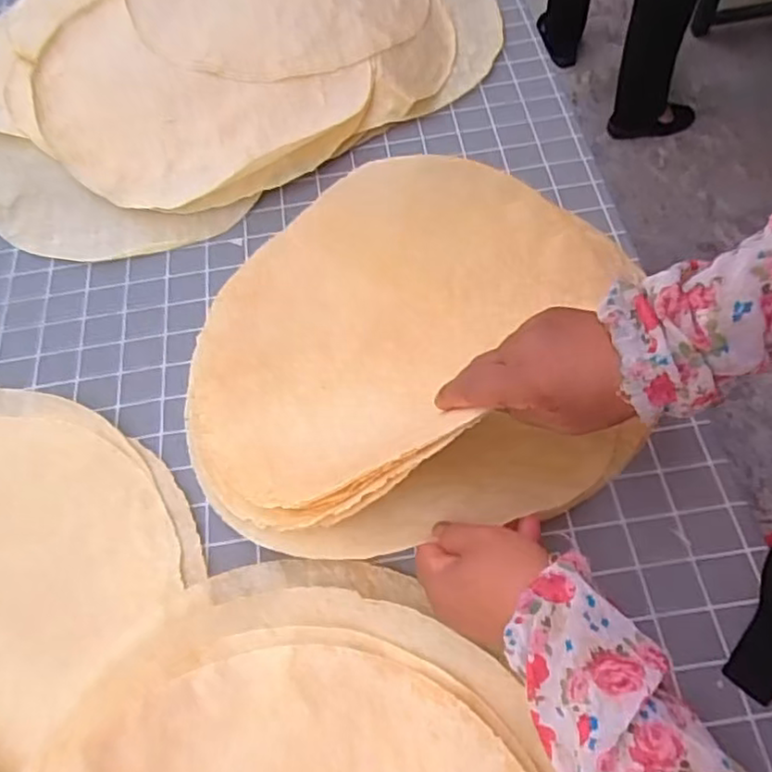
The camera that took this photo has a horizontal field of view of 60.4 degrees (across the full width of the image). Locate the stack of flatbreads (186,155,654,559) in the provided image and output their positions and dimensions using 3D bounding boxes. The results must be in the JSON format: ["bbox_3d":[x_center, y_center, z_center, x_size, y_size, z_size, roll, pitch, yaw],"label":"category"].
[{"bbox_3d":[0.009,-0.028,0.533,0.351,0.085,0.339,3,60,6],"label":"stack of flatbreads"}]

